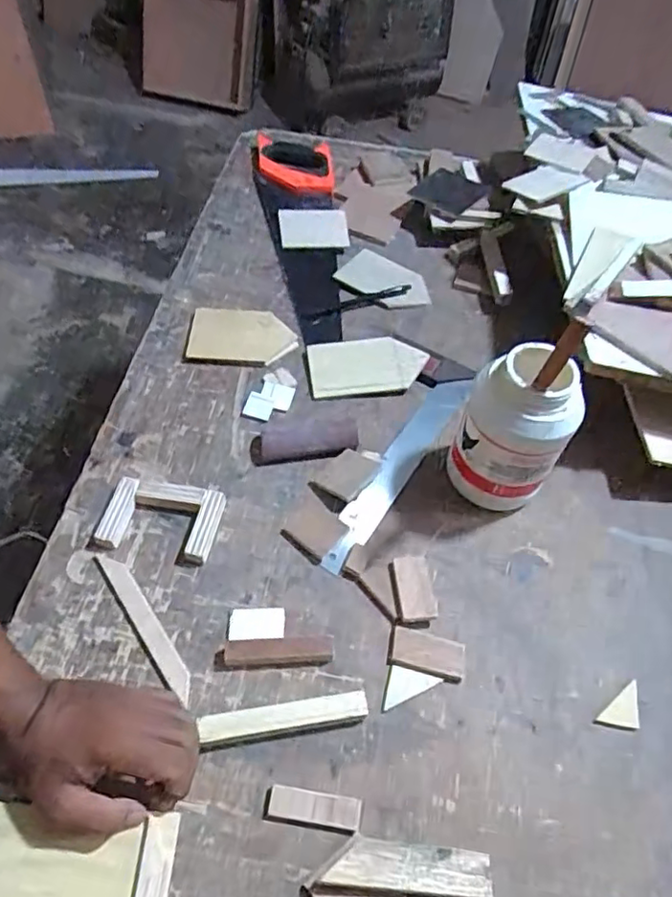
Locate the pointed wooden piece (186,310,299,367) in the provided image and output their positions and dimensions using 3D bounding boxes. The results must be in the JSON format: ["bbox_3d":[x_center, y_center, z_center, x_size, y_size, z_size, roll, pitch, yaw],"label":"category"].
[{"bbox_3d":[-0.112,-0.134,0.732,0.124,0.009,0.083,7,54,1],"label":"pointed wooden piece"}]

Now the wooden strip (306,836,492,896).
[{"bbox_3d":[0.047,0.295,0.426,0.120,0.025,0.034,6,54,-1],"label":"wooden strip"}]

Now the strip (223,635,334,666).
[{"bbox_3d":[-0.047,0.167,0.505,0.088,0.017,0.020,-1,54,-5],"label":"strip"}]

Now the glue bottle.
[{"bbox_3d":[0.164,-0.018,0.575,0.096,0.160,0.085,27,56,14],"label":"glue bottle"}]

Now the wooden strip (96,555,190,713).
[{"bbox_3d":[-0.165,0.148,0.528,0.021,0.004,0.148,-30,61,-23],"label":"wooden strip"}]

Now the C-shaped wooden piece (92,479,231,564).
[{"bbox_3d":[-0.164,0.066,0.572,0.105,0.021,0.067,10,54,3],"label":"C-shaped wooden piece"}]

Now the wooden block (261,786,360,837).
[{"bbox_3d":[-0.017,0.266,0.450,0.068,0.007,0.024,9,54,2],"label":"wooden block"}]

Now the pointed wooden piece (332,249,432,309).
[{"bbox_3d":[0.067,-0.222,0.813,0.125,0.014,0.089,34,58,19],"label":"pointed wooden piece"}]

